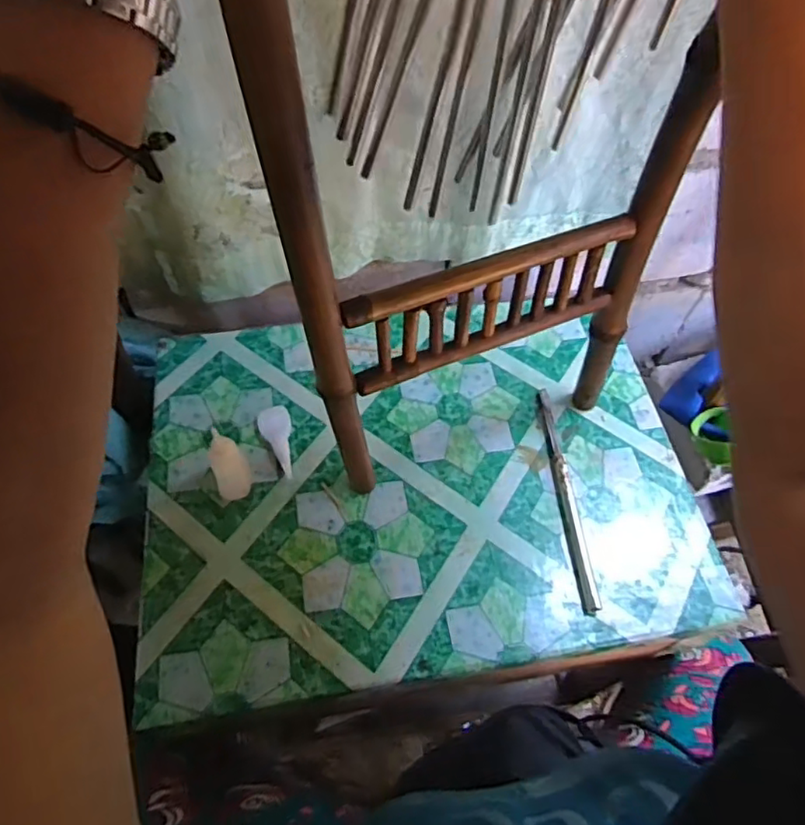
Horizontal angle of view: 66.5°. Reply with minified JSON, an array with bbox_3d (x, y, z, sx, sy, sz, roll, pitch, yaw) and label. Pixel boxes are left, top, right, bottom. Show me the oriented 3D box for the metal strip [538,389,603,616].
[{"bbox_3d":[0.164,0.078,0.610,0.019,0.011,0.233,-2,58,-4],"label":"metal strip"}]

